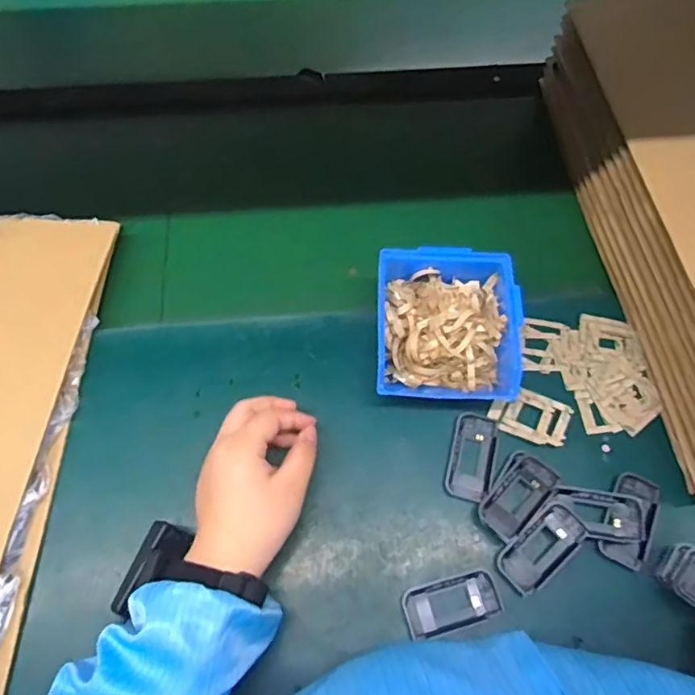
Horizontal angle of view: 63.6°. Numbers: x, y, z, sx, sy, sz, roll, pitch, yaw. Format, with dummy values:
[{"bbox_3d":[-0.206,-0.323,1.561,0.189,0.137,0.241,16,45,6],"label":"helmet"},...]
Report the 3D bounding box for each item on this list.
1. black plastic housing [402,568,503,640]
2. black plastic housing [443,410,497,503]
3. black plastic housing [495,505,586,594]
[{"bbox_3d":[0.084,0.207,0.452,0.076,0.005,0.040,-12,65,-7],"label":"black plastic housing"},{"bbox_3d":[0.110,0.096,0.499,0.039,0.006,0.075,13,65,5],"label":"black plastic housing"},{"bbox_3d":[0.159,0.163,0.461,0.075,0.013,0.038,-37,70,-17],"label":"black plastic housing"}]

